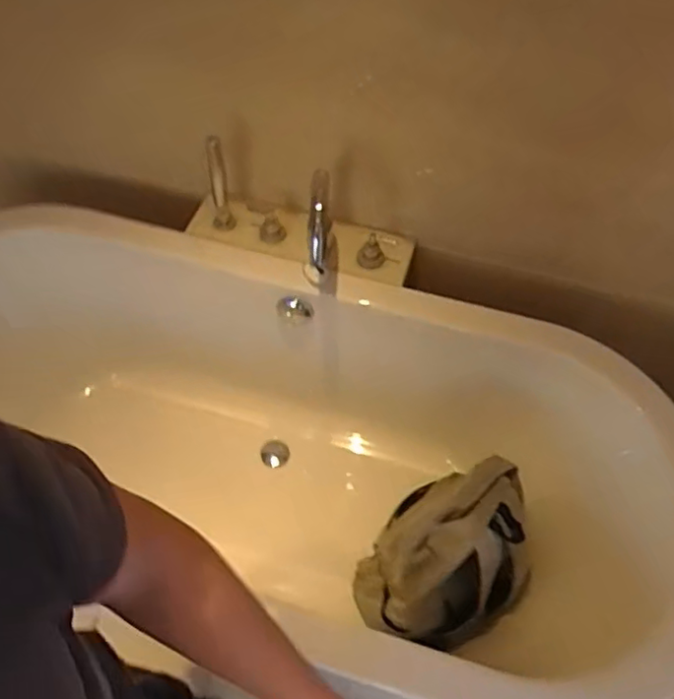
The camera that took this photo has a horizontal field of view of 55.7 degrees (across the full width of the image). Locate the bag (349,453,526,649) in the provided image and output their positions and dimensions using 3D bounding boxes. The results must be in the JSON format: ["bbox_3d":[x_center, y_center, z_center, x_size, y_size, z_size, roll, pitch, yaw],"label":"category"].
[{"bbox_3d":[0.211,0.370,1.162,0.264,0.297,0.305,33,60,19],"label":"bag"}]

